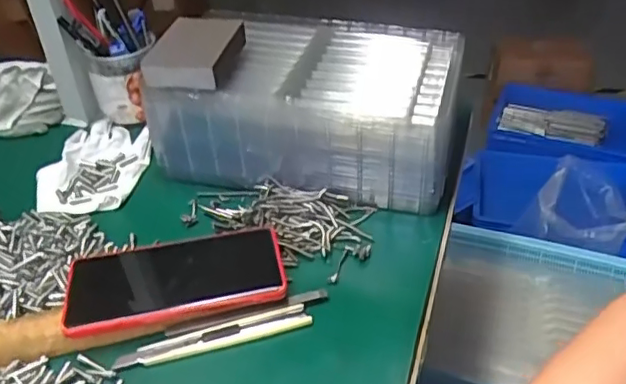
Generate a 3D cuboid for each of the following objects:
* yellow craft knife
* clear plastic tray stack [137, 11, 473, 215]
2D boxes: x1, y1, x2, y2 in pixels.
[{"bbox_3d":[-0.073,0.107,0.440,0.140,0.007,0.018,-10,40,-13],"label":"yellow craft knife"},{"bbox_3d":[0.000,-0.088,0.597,0.274,0.120,0.167,10,40,12],"label":"clear plastic tray stack"}]

